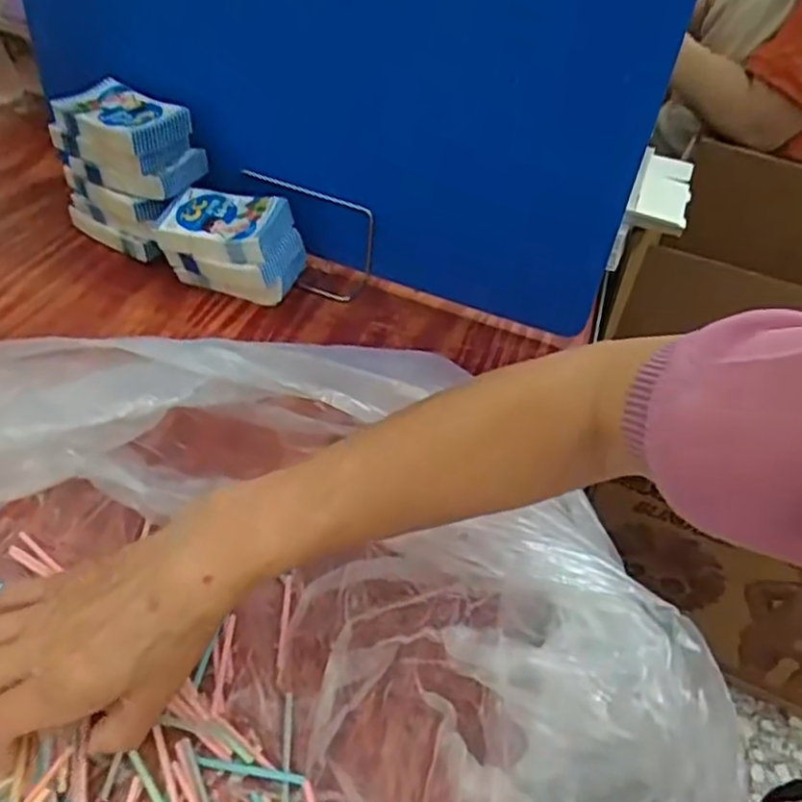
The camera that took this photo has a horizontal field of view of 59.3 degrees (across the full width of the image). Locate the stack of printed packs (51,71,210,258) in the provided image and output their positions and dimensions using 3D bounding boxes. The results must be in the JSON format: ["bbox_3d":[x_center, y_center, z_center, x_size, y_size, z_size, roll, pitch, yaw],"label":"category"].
[{"bbox_3d":[-0.256,-0.217,0.681,0.124,0.136,0.081,28,47,21],"label":"stack of printed packs"}]

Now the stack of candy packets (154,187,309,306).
[{"bbox_3d":[-0.158,-0.145,0.659,0.124,0.078,0.077,19,45,13],"label":"stack of candy packets"}]

